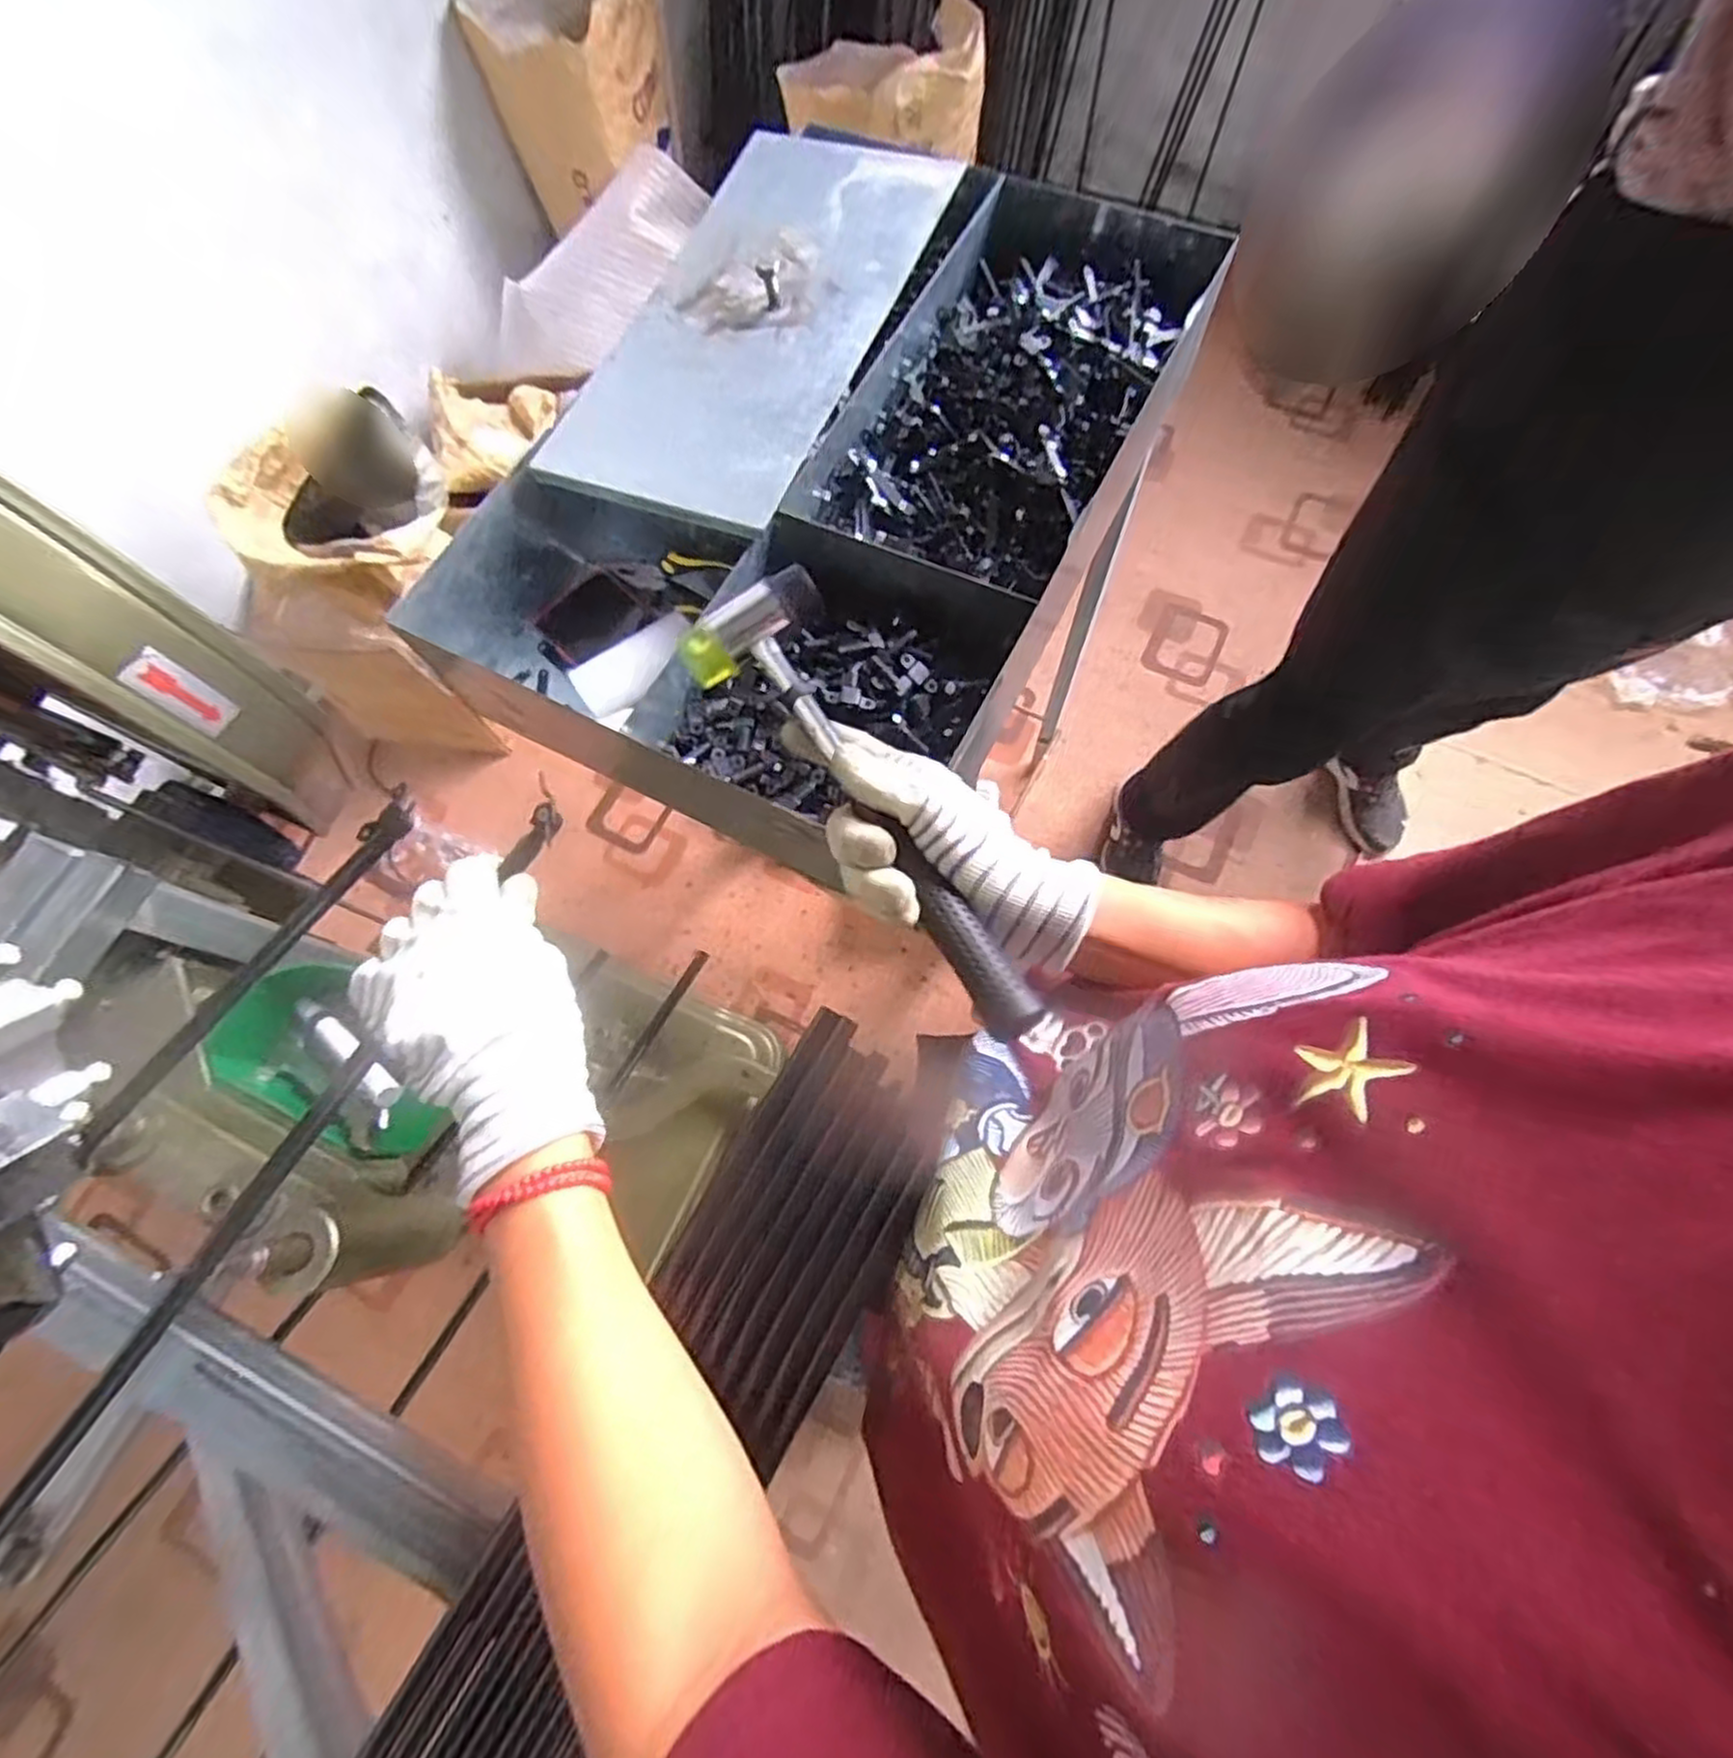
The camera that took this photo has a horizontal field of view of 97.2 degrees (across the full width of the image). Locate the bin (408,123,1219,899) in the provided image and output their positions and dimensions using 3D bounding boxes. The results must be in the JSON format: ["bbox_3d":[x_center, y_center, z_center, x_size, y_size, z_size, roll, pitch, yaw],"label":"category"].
[{"bbox_3d":[-0.029,-0.357,0.633,0.420,0.126,0.651,26,74,11],"label":"bin"}]

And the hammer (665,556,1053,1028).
[{"bbox_3d":[-0.004,-0.042,0.363,0.074,0.033,0.267,-29,67,-7],"label":"hammer"}]

